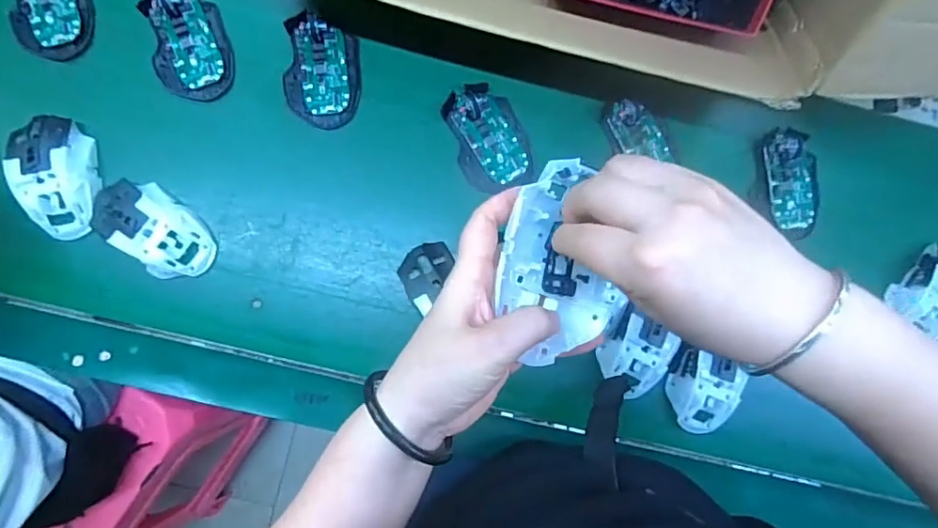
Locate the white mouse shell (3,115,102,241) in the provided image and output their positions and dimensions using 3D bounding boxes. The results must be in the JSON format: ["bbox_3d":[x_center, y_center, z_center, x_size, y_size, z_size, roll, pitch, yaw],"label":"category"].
[{"bbox_3d":[-0.381,-0.085,0.493,0.065,0.034,0.113,-21,87,-6],"label":"white mouse shell"}]

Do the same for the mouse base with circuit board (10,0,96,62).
[{"bbox_3d":[-0.409,-0.258,0.514,0.069,0.019,0.115,-12,86,-5],"label":"mouse base with circuit board"}]

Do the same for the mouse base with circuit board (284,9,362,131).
[{"bbox_3d":[-0.146,-0.190,0.529,0.072,0.019,0.108,-3,85,-5],"label":"mouse base with circuit board"}]

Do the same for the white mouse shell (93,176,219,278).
[{"bbox_3d":[-0.295,-0.033,0.496,0.112,0.037,0.064,40,83,0],"label":"white mouse shell"}]

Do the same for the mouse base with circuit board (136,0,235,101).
[{"bbox_3d":[-0.277,-0.220,0.523,0.072,0.020,0.113,-12,86,-5],"label":"mouse base with circuit board"}]

